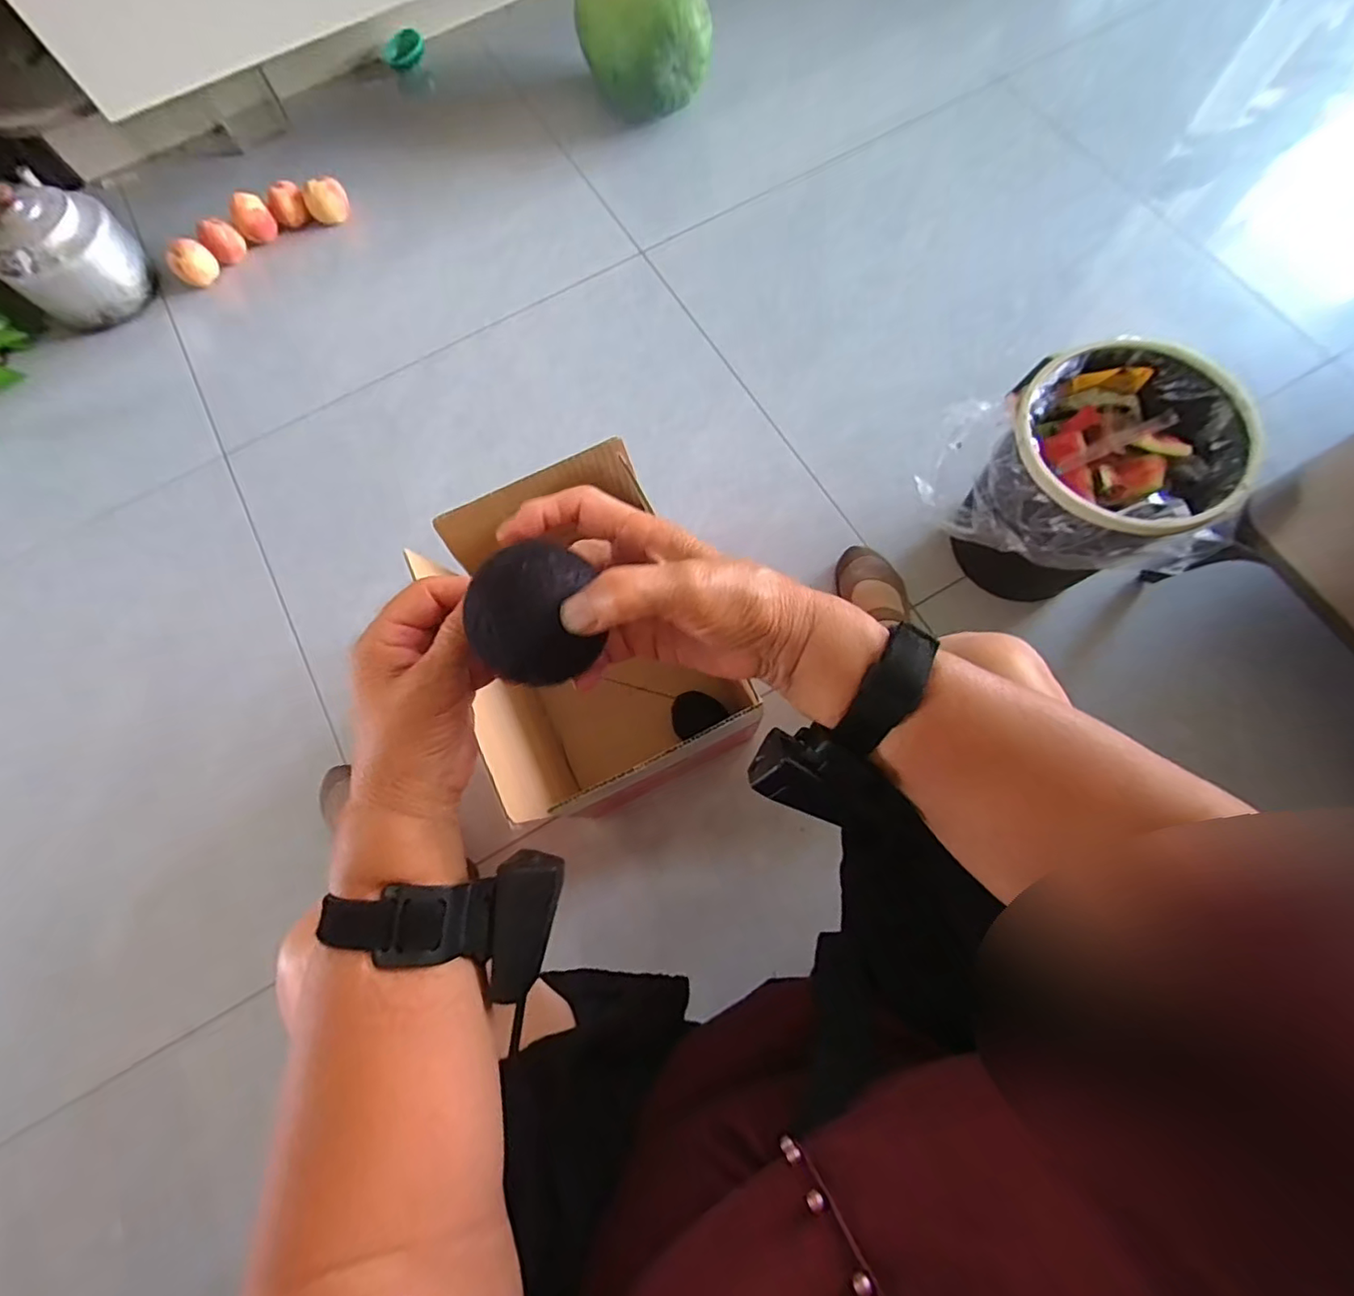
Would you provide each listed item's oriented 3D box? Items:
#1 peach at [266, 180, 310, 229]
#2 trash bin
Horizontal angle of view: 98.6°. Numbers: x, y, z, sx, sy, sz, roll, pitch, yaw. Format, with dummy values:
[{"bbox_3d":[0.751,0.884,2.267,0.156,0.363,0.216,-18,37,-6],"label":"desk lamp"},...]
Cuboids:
[{"bbox_3d":[-0.717,-0.816,1.083,0.063,0.068,0.063,-32,76,-7],"label":"peach"},{"bbox_3d":[0.479,-0.200,0.737,0.299,0.256,0.233,-1,74,3],"label":"trash bin"}]

